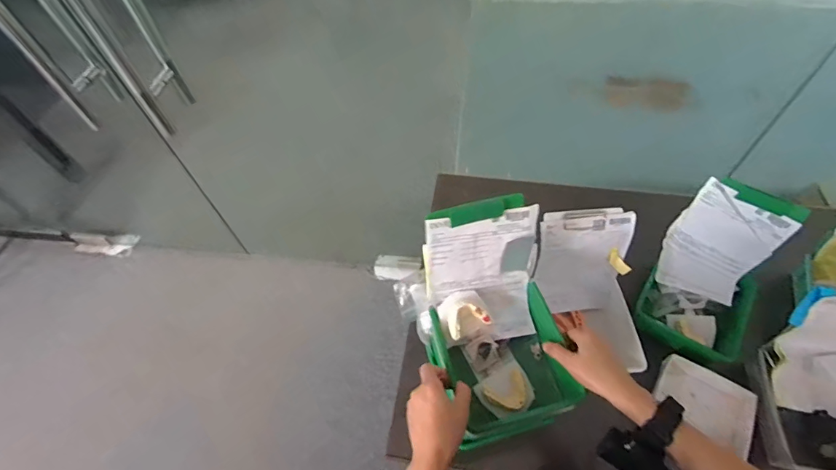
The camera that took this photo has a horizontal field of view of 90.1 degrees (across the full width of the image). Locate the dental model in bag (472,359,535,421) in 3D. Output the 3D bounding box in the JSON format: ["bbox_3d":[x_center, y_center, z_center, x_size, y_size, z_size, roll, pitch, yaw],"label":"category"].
[{"bbox_3d":[0.121,0.210,0.563,0.071,0.022,0.061,-30,64,-14],"label":"dental model in bag"}]

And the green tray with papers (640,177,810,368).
[{"bbox_3d":[0.486,0.065,0.688,0.158,0.169,0.234,27,65,15],"label":"green tray with papers"}]

